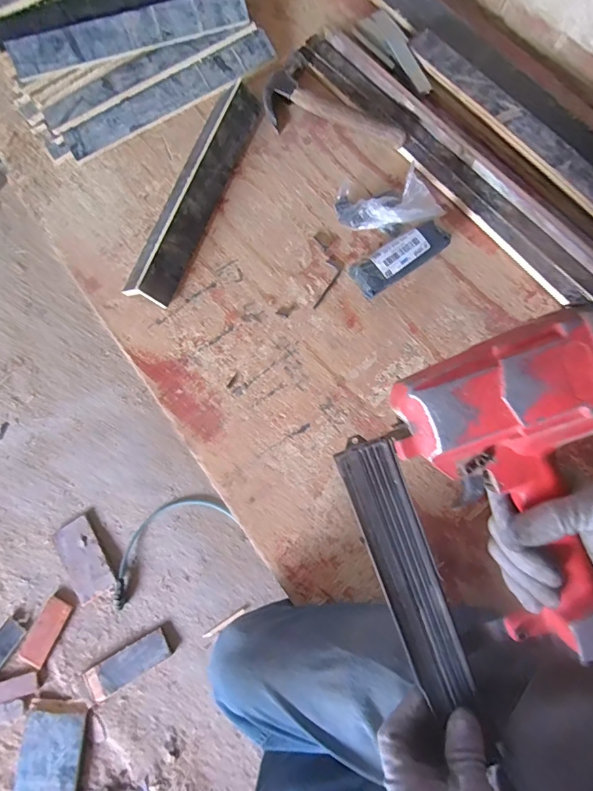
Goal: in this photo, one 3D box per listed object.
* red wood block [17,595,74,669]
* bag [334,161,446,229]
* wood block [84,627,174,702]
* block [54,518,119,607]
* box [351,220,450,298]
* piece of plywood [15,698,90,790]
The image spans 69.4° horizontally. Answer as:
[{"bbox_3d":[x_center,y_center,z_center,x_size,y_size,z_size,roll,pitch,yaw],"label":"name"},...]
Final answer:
[{"bbox_3d":[-0.658,0.617,1.125,0.076,0.018,0.159,23,76,7],"label":"red wood block"},{"bbox_3d":[0.130,-0.278,0.604,0.147,0.078,0.083,17,75,9],"label":"bag"},{"bbox_3d":[-0.425,0.681,1.083,0.215,0.014,0.076,-29,76,-7],"label":"wood block"},{"bbox_3d":[-0.576,0.442,1.159,0.103,0.019,0.208,-31,76,-8],"label":"block"},{"bbox_3d":[0.141,-0.191,0.598,0.138,0.045,0.057,-34,74,-6],"label":"box"},{"bbox_3d":[-0.601,0.877,1.049,0.155,0.024,0.218,3,74,2],"label":"piece of plywood"}]

